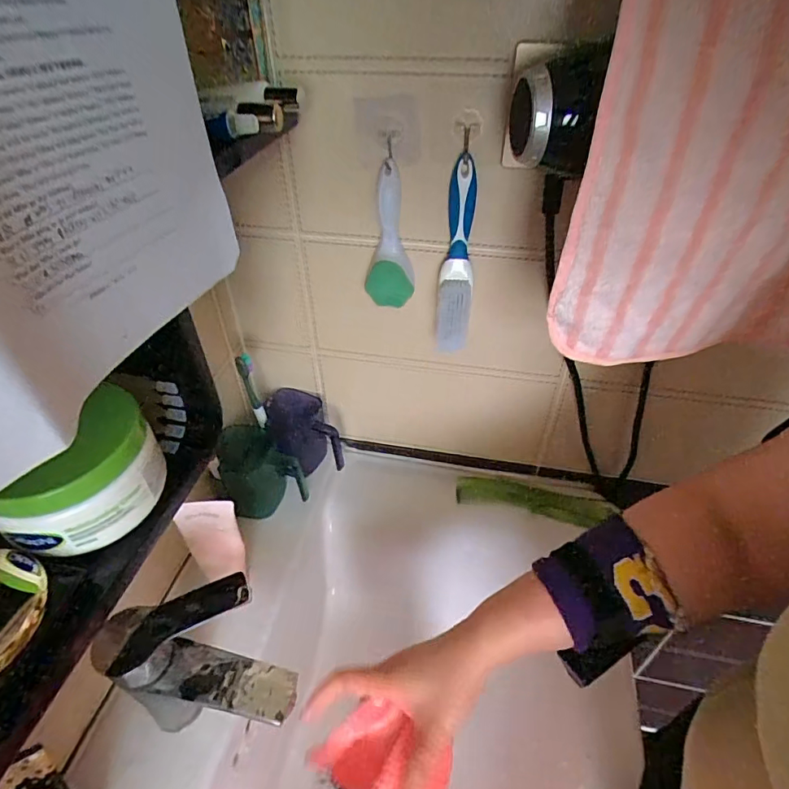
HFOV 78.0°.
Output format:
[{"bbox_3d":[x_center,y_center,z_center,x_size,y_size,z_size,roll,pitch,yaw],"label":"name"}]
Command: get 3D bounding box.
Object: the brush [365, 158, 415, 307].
[{"bbox_3d":[-0.003,-0.152,0.477,0.046,0.134,0.031,1,40,-1],"label":"brush"}]

